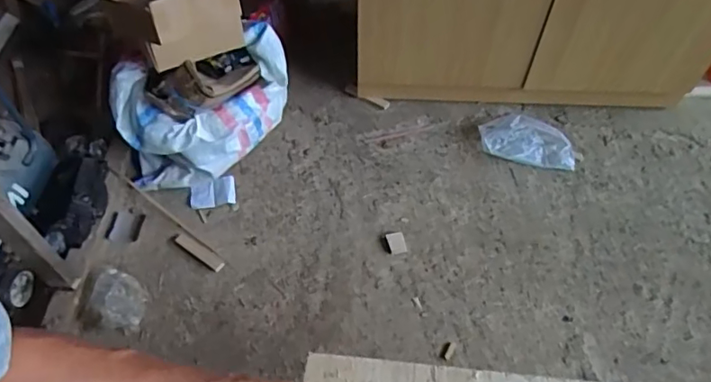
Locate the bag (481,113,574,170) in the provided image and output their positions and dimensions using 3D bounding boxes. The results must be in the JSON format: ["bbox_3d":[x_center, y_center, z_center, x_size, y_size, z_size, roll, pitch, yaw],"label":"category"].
[{"bbox_3d":[0.575,-0.168,1.801,0.321,0.065,0.156,15,54,10],"label":"bag"}]

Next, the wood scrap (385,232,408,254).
[{"bbox_3d":[0.121,0.153,1.605,0.051,0.013,0.066,-11,54,-9],"label":"wood scrap"}]

